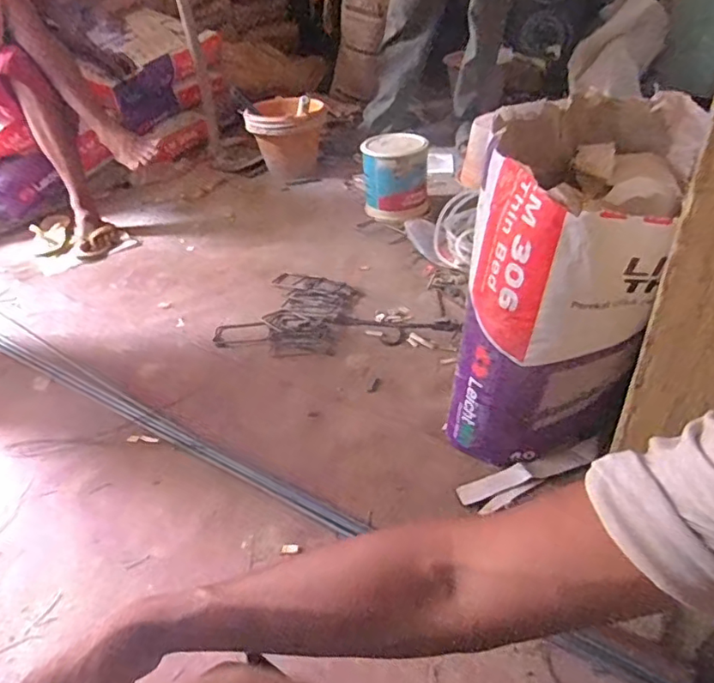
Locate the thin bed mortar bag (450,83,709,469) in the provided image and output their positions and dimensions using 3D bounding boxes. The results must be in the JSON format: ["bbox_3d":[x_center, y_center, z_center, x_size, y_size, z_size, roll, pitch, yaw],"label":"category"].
[{"bbox_3d":[0.271,-0.048,0.745,0.227,0.450,0.296,14,41,25],"label":"thin bed mortar bag"}]

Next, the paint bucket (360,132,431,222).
[{"bbox_3d":[0.108,-0.453,1.514,0.179,0.179,0.162,3,38,11],"label":"paint bucket"}]

